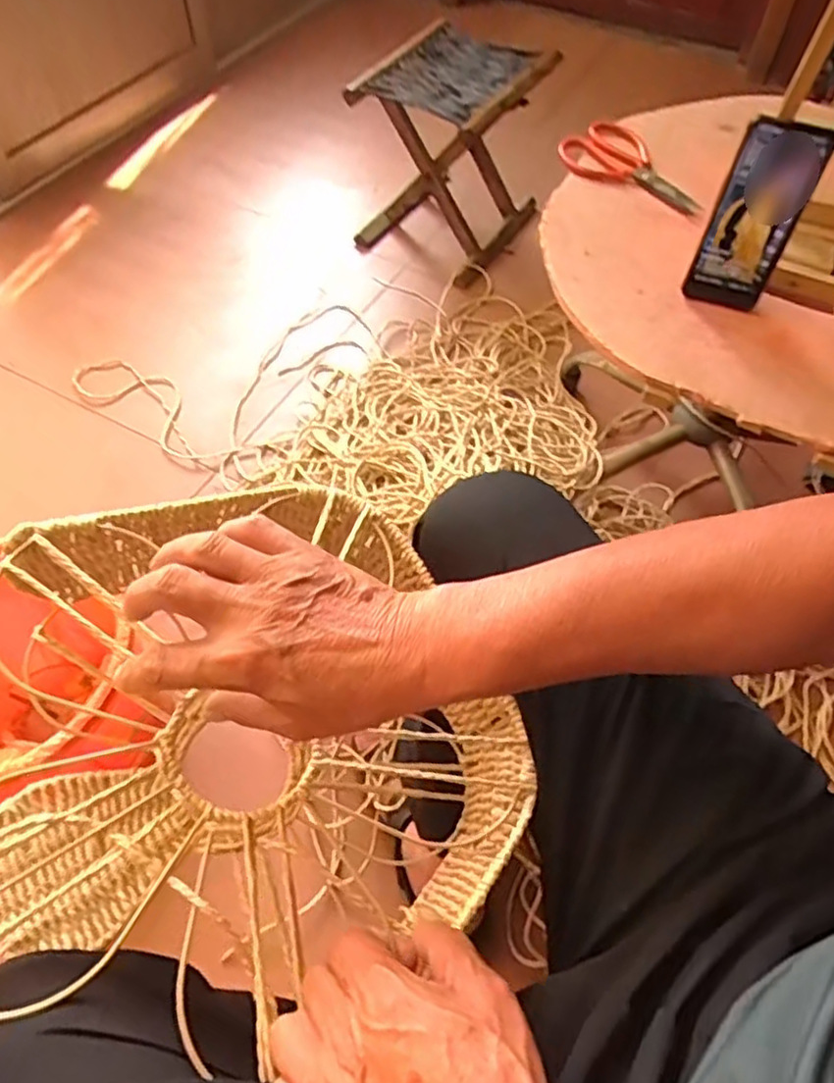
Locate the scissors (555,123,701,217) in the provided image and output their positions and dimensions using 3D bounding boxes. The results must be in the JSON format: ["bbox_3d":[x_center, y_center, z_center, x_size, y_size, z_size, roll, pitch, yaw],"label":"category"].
[{"bbox_3d":[0.248,-0.428,0.793,0.093,0.022,0.180,-29,63,-18],"label":"scissors"}]

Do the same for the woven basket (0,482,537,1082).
[{"bbox_3d":[-0.117,0.136,0.444,0.327,0.180,0.307,1,58,-1],"label":"woven basket"}]

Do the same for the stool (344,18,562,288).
[{"bbox_3d":[0.066,-0.714,1.258,0.272,0.322,0.290,24,60,13],"label":"stool"}]

